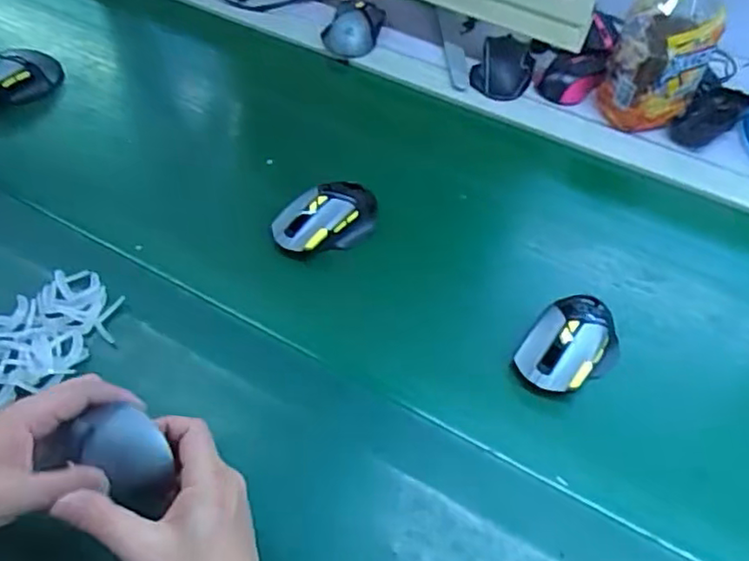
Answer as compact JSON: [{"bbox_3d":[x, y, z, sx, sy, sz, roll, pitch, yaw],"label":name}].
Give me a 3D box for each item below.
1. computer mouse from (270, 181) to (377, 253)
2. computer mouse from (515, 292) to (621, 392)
[{"bbox_3d":[-0.046,-0.061,0.649,0.114,0.042,0.064,-30,58,-19],"label":"computer mouse"},{"bbox_3d":[0.173,0.053,0.562,0.067,0.034,0.106,32,58,20],"label":"computer mouse"}]

